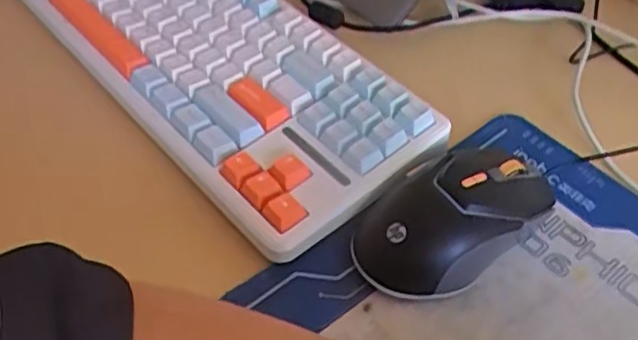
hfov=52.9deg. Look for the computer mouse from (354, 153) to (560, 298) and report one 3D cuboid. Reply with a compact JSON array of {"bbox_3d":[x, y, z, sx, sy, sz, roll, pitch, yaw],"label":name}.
[{"bbox_3d":[0.070,0.022,0.342,0.110,0.032,0.062,-31,57,-28],"label":"computer mouse"}]

